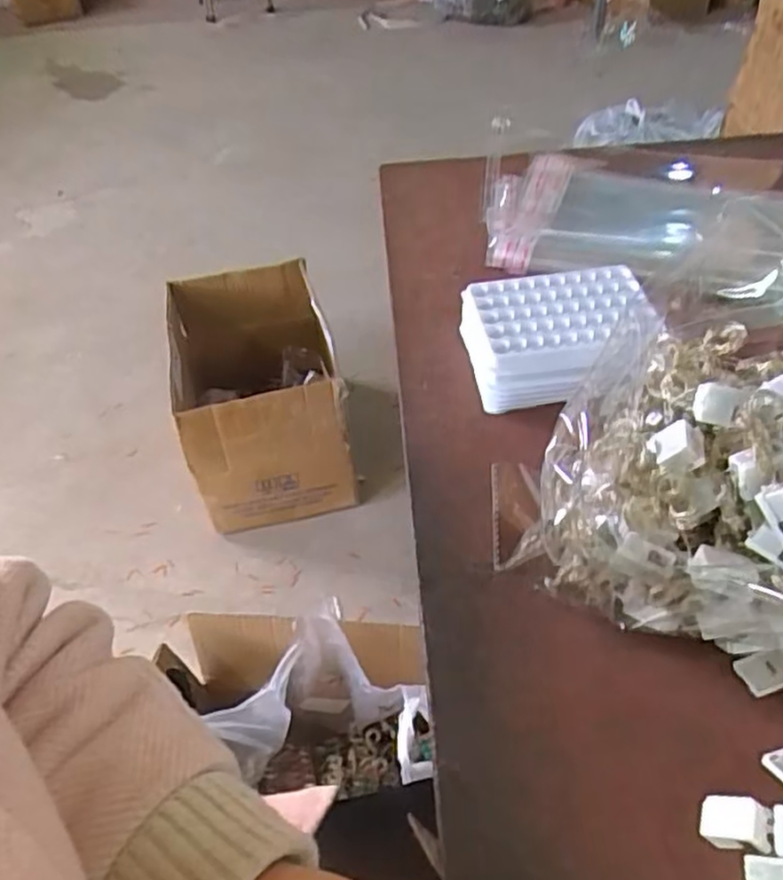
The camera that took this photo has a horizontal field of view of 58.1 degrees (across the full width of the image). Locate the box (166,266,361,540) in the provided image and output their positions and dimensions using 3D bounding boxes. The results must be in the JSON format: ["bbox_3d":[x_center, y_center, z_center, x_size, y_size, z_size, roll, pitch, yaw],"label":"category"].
[{"bbox_3d":[-0.245,-0.088,1.335,0.275,0.299,0.430,-14,49,-8],"label":"box"}]

